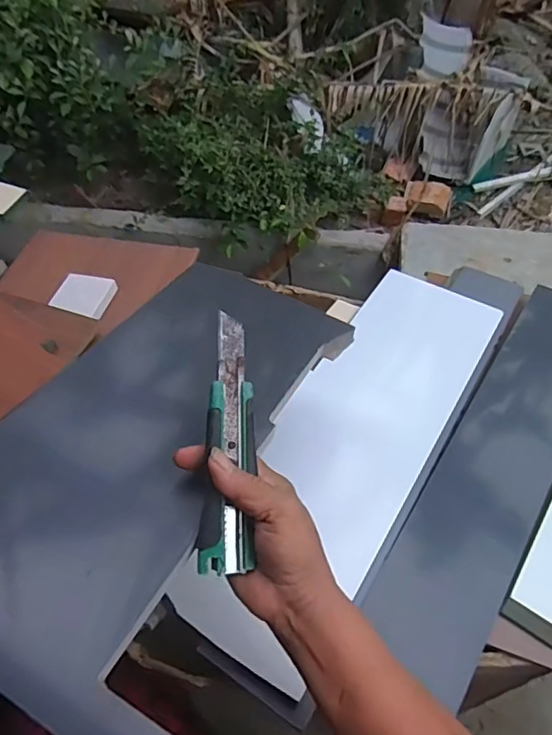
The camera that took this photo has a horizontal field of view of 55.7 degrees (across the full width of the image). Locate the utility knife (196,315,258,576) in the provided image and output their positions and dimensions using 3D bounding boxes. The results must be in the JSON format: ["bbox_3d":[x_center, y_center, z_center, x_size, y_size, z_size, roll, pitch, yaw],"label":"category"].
[{"bbox_3d":[-0.030,0.048,0.346,0.032,0.012,0.165,2,79,-1],"label":"utility knife"}]

